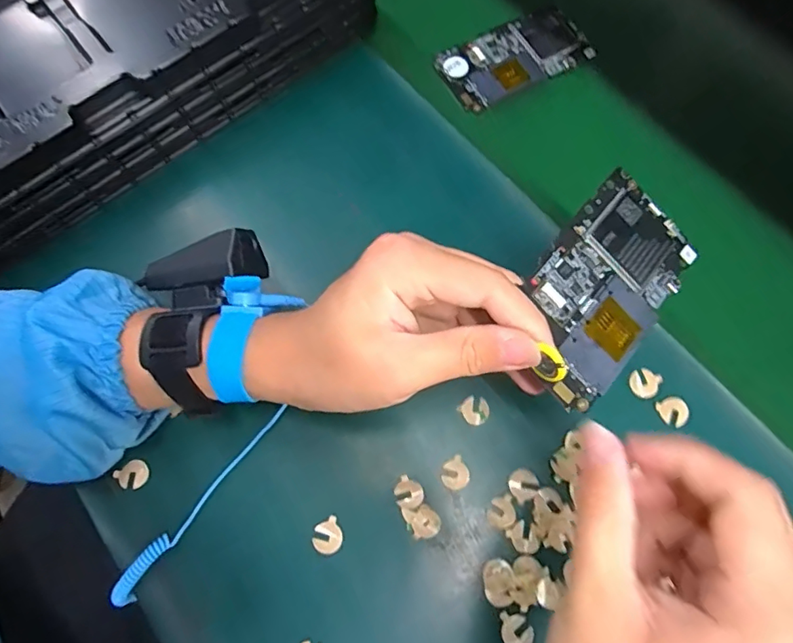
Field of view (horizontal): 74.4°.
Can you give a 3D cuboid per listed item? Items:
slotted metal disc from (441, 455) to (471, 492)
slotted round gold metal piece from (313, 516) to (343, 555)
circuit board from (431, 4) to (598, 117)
[{"bbox_3d":[0.037,0.095,0.323,0.018,0.004,0.018,0,71,-1],"label":"slotted metal disc"},{"bbox_3d":[-0.042,0.129,0.313,0.017,0.004,0.019,-22,73,-9],"label":"slotted round gold metal piece"},{"bbox_3d":[0.099,-0.219,0.434,0.124,0.009,0.065,-26,73,-10],"label":"circuit board"}]

